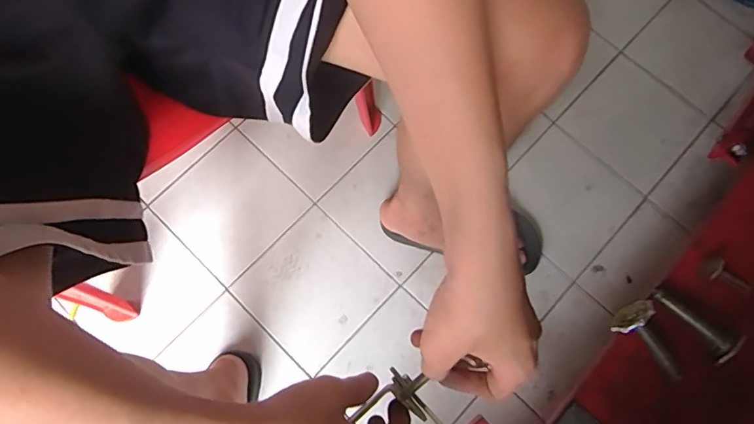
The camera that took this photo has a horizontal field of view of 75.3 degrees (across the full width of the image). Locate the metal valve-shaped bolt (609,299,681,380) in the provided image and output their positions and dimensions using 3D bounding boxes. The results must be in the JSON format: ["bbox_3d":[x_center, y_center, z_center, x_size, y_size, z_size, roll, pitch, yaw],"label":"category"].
[{"bbox_3d":[0.329,0.156,0.591,0.054,0.046,0.091,-39,100,-10],"label":"metal valve-shaped bolt"}]

